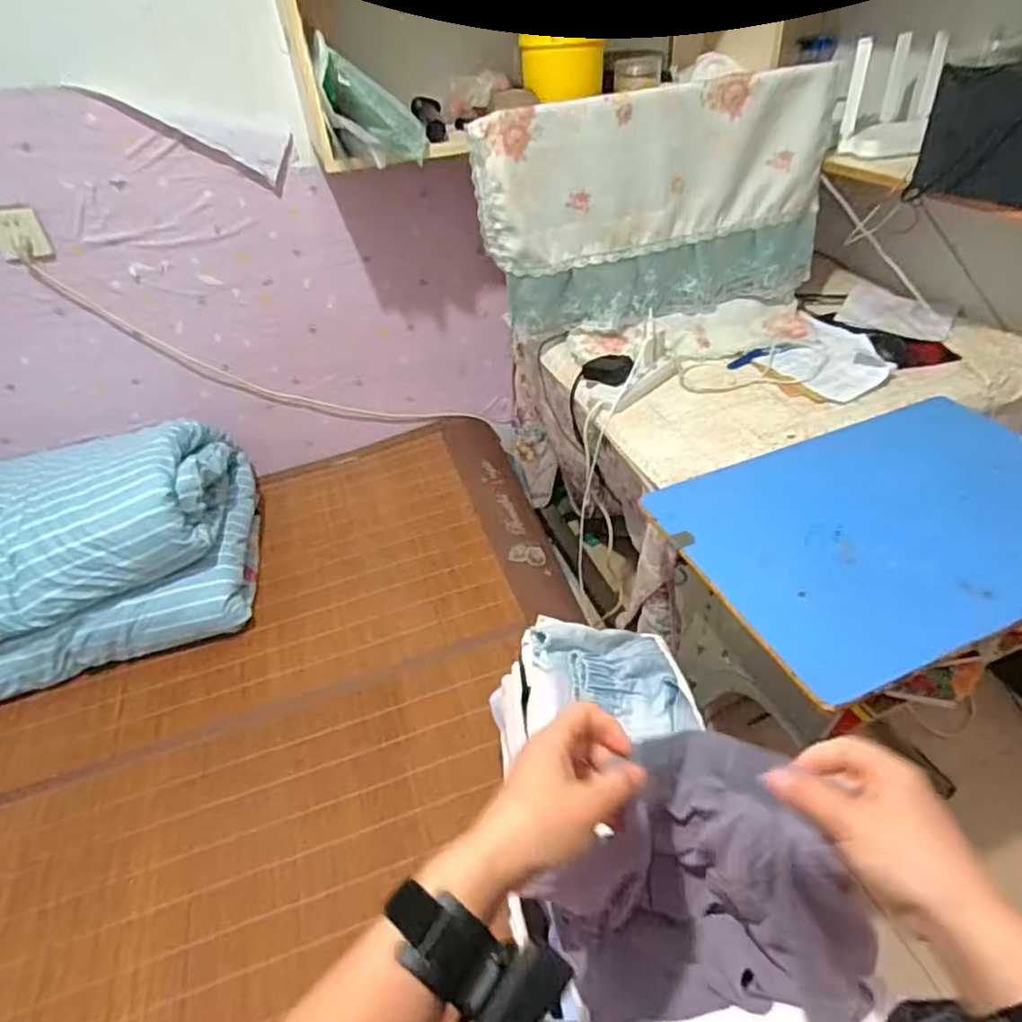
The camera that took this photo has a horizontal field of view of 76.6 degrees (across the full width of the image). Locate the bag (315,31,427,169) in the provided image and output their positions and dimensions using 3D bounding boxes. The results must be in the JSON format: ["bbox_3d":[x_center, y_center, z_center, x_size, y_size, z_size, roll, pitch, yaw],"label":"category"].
[{"bbox_3d":[-0.226,-0.666,1.069,0.148,0.167,0.115,-7,40,-1],"label":"bag"}]

